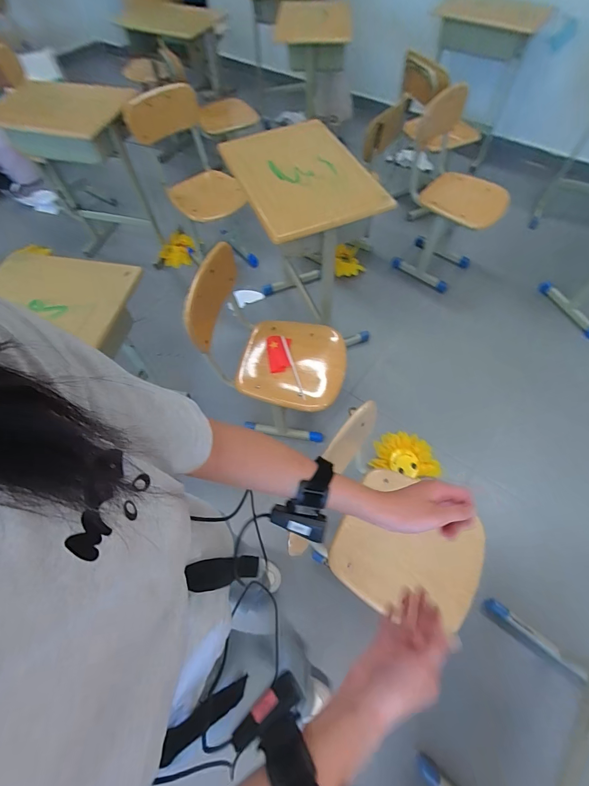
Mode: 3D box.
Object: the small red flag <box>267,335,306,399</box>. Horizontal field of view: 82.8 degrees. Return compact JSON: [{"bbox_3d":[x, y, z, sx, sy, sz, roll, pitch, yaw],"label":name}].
[{"bbox_3d":[-0.037,-0.093,1.130,0.093,0.023,0.253,-10,61,-3],"label":"small red flag"}]

